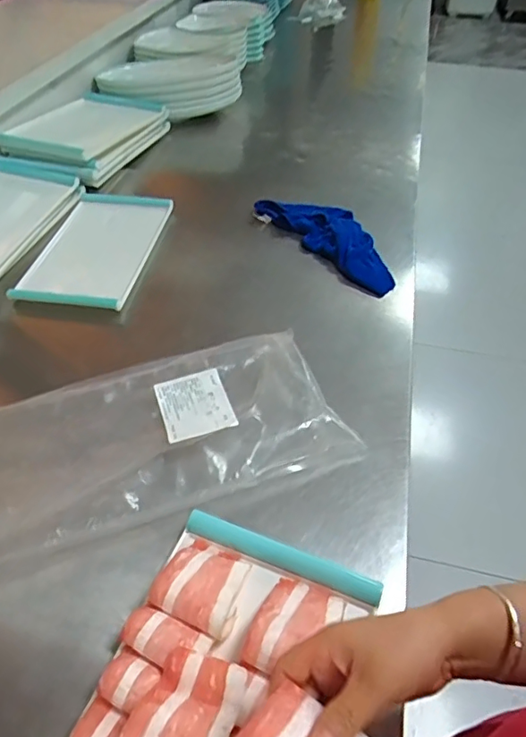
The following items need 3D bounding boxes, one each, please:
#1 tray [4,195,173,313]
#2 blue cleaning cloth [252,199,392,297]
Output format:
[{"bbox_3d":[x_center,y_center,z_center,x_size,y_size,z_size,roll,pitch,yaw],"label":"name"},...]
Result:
[{"bbox_3d":[-0.264,-0.206,0.854,0.179,0.022,0.301,4,47,2],"label":"tray"},{"bbox_3d":[0.115,-0.226,0.883,0.109,0.033,0.312,-28,54,-24],"label":"blue cleaning cloth"}]

